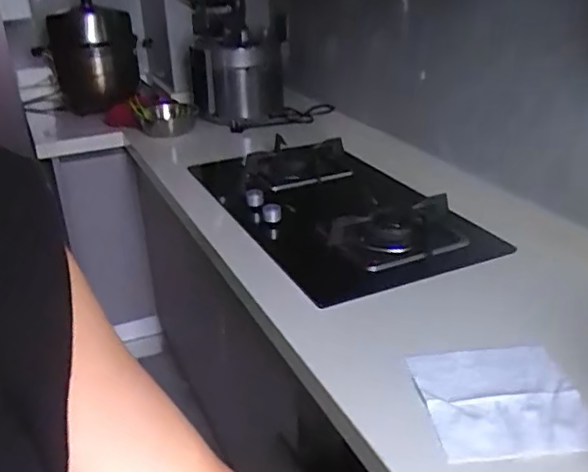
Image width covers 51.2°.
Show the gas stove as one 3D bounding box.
[{"bbox_3d":[0.090,-0.078,1.273,0.402,0.059,0.610,-14,29,-23],"label":"gas stove"}]

